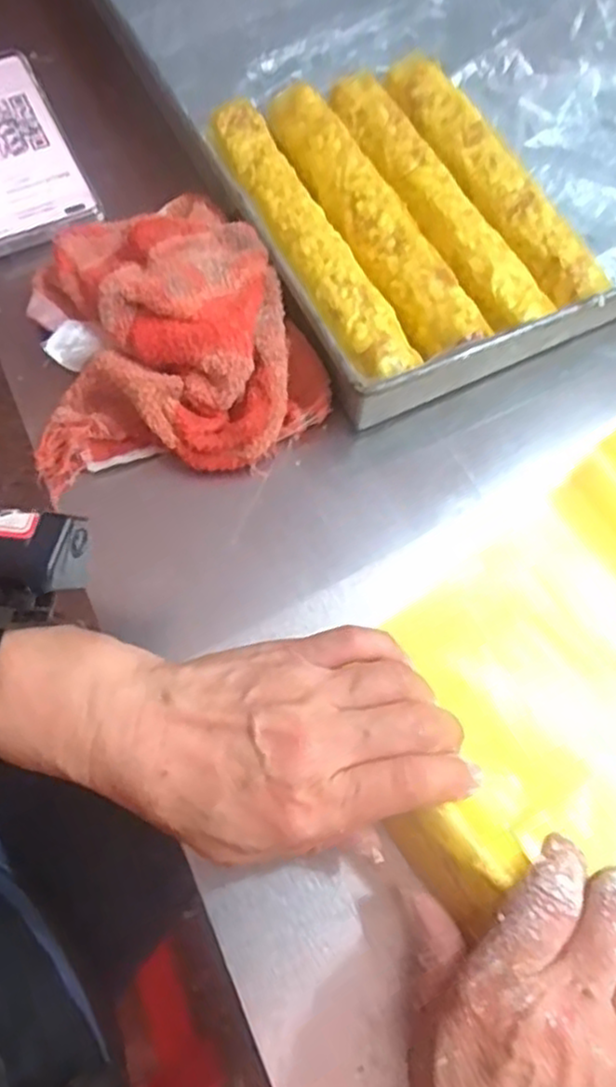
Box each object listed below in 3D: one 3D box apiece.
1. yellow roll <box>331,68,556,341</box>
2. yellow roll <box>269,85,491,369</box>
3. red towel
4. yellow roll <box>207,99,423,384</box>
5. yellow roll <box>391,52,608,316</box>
[{"bbox_3d":[0.073,-0.203,0.447,0.034,0.031,0.202,-26,72,-11],"label":"yellow roll"},{"bbox_3d":[0.033,-0.190,0.440,0.036,0.032,0.212,-26,72,-11],"label":"yellow roll"},{"bbox_3d":[-0.074,-0.117,0.394,0.154,0.055,0.154,-7,69,-4],"label":"red towel"},{"bbox_3d":[-0.004,-0.174,0.429,0.043,0.037,0.212,-26,72,-11],"label":"yellow roll"},{"bbox_3d":[0.110,-0.221,0.456,0.032,0.030,0.205,-26,72,-11],"label":"yellow roll"}]

